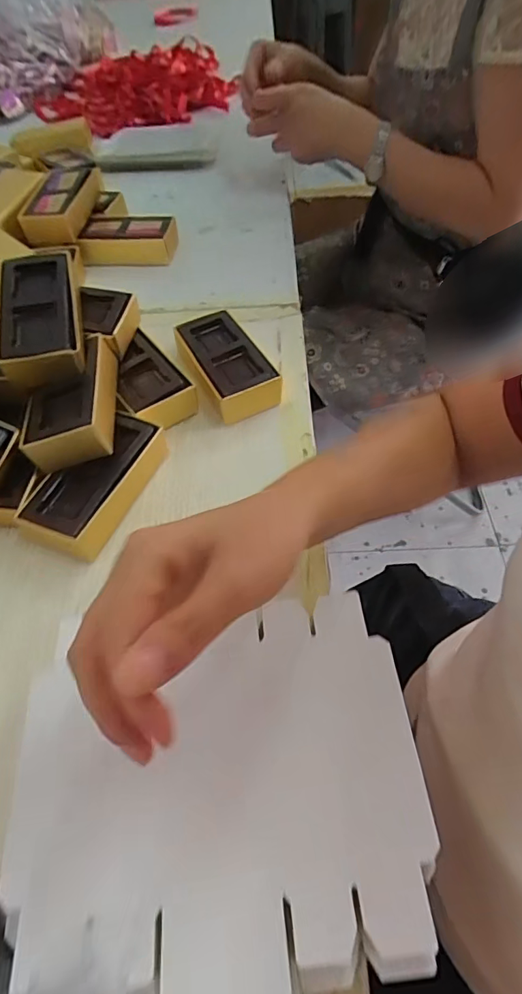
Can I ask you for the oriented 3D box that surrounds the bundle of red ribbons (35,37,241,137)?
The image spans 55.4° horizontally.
[{"bbox_3d":[-0.241,-0.747,0.902,0.342,0.052,0.346,-12,54,-4],"label":"bundle of red ribbons"}]

